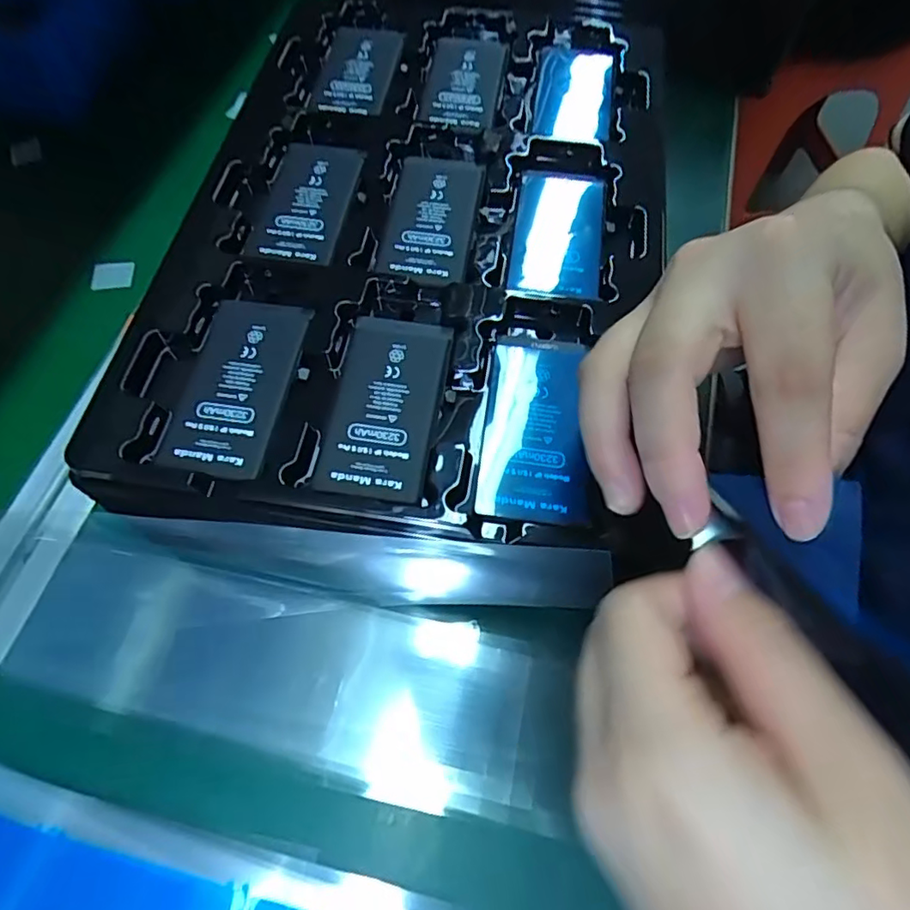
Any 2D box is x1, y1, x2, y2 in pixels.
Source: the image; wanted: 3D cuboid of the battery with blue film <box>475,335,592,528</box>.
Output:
[{"bbox_3d":[0.033,-0.014,0.235,0.041,0.004,0.084,5,63,4],"label":"battery with blue film"}]

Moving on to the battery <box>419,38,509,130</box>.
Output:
[{"bbox_3d":[0.005,-0.214,0.331,0.042,0.005,0.080,6,63,4],"label":"battery"}]

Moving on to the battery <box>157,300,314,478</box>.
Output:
[{"bbox_3d":[-0.093,-0.030,0.244,0.049,0.008,0.083,8,63,4],"label":"battery"}]

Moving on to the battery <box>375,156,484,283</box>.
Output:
[{"bbox_3d":[-0.011,-0.117,0.286,0.043,0.006,0.082,5,63,4],"label":"battery"}]

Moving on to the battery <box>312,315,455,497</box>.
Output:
[{"bbox_3d":[-0.029,-0.022,0.238,0.044,0.004,0.083,8,63,5],"label":"battery"}]

